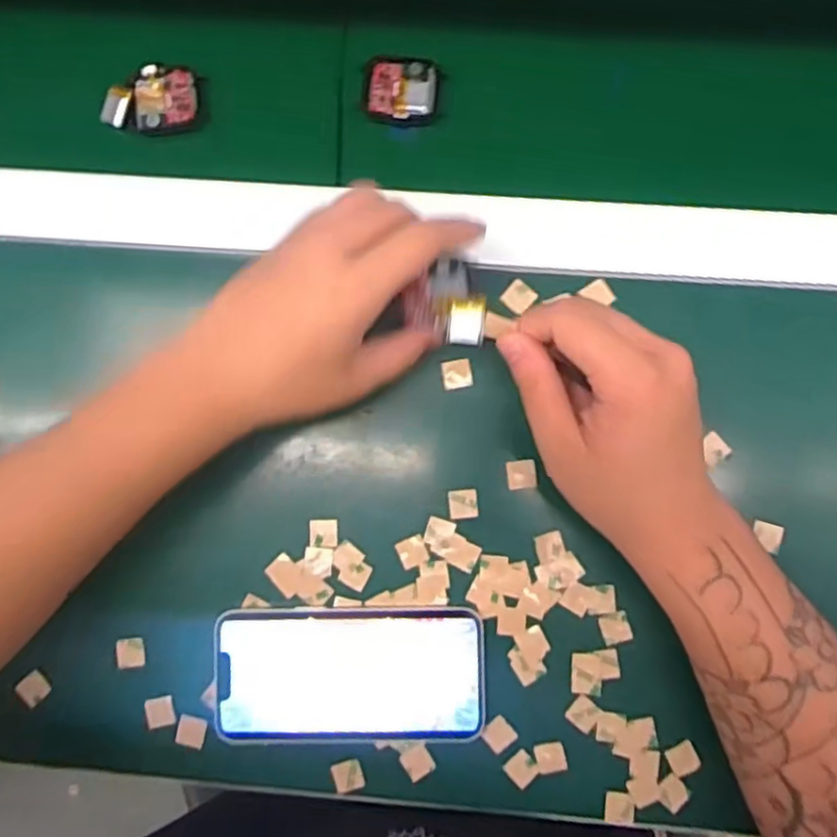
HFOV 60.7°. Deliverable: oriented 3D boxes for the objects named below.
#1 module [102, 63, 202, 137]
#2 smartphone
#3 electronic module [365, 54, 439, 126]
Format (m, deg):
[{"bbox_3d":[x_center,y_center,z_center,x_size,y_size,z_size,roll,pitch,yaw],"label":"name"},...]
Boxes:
[{"bbox_3d":[-0.154,-0.185,0.416,0.053,0.013,0.036,1,95,-8],"label":"module"},{"bbox_3d":[-0.038,0.142,0.392,0.145,0.009,0.074,-1,86,3],"label":"smartphone"},{"bbox_3d":[-0.010,-0.187,0.408,0.041,0.012,0.039,6,87,3],"label":"electronic module"}]

